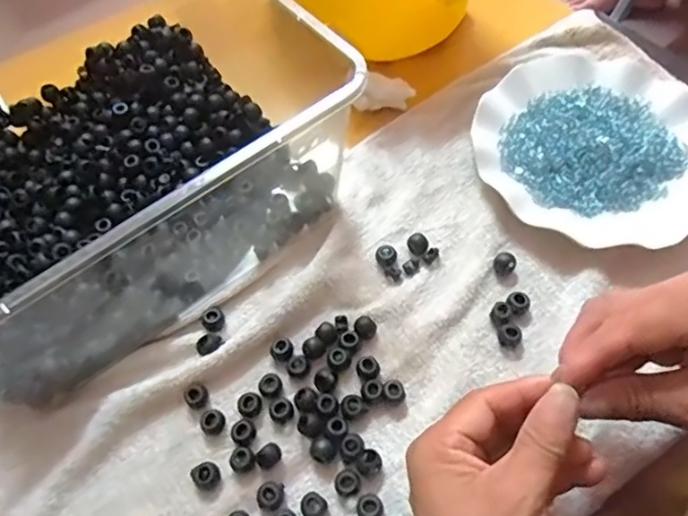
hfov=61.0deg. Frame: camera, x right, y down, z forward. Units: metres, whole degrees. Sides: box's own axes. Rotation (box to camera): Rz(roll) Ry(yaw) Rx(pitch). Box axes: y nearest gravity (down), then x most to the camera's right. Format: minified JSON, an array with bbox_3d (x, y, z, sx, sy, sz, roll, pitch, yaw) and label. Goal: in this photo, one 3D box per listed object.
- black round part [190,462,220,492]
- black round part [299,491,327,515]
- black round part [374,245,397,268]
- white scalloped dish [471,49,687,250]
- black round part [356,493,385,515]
[{"bbox_3d":[-0.084,0.133,0.356,0.017,0.009,0.016,-2,59,3],"label":"black round part"},{"bbox_3d":[-0.018,0.146,0.343,0.015,0.010,0.015,-2,59,3],"label":"black round part"},{"bbox_3d":[0.031,-0.001,0.429,0.015,0.008,0.015,-2,59,3],"label":"black round part"},{"bbox_3d":[0.200,-0.094,0.453,0.179,0.024,0.193,-2,59,3],"label":"white scalloped dish"},{"bbox_3d":[0.015,0.147,0.342,0.015,0.008,0.016,-2,59,3],"label":"black round part"}]

